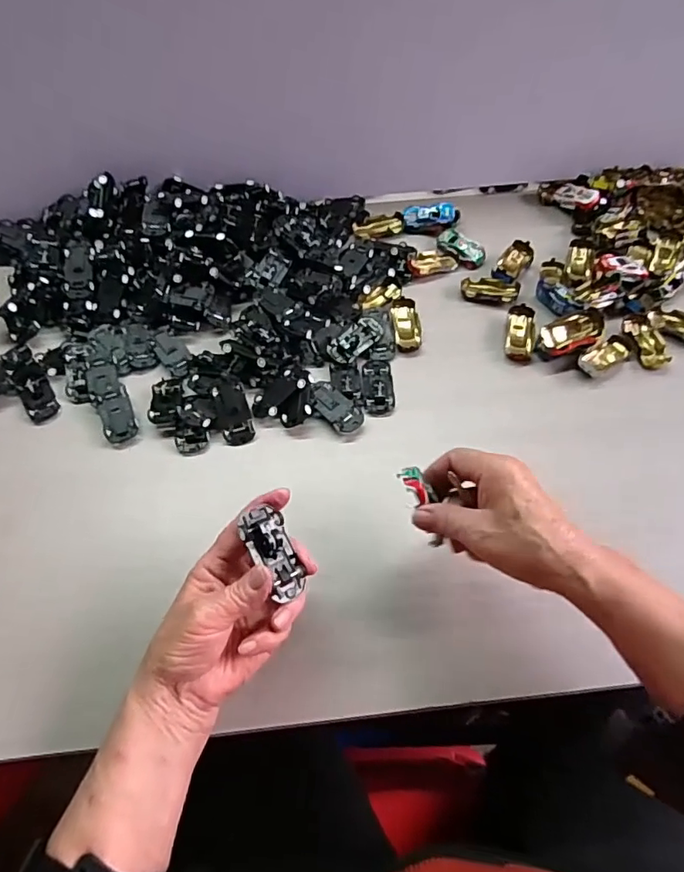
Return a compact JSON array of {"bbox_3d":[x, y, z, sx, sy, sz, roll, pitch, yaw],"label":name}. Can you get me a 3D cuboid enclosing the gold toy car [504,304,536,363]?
[{"bbox_3d":[0.190,-0.110,0.562,0.028,0.019,0.069,10,59,8],"label":"gold toy car"}]

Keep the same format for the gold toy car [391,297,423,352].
[{"bbox_3d":[0.070,-0.119,0.569,0.030,0.015,0.070,-5,58,-1],"label":"gold toy car"}]

